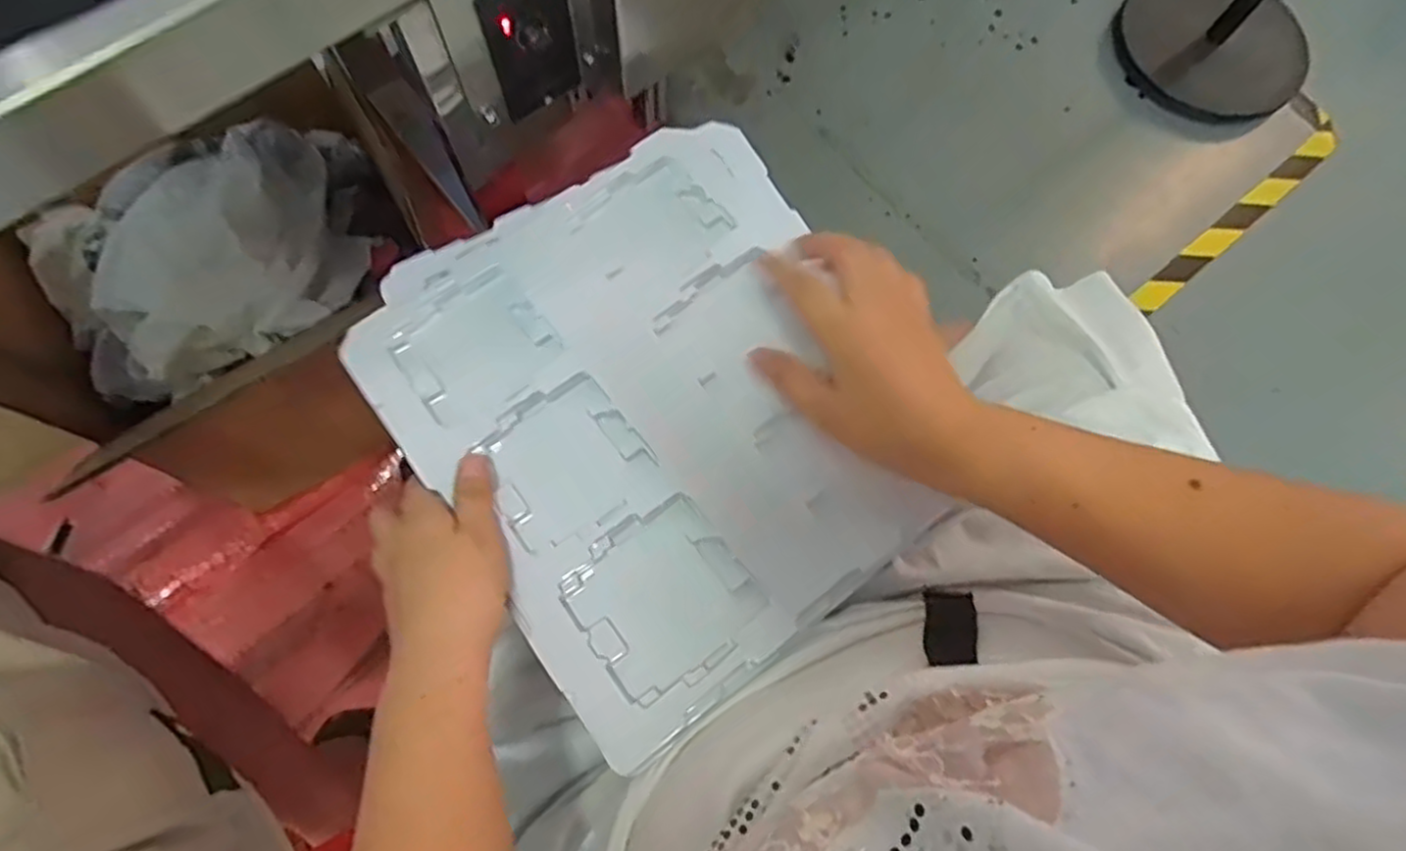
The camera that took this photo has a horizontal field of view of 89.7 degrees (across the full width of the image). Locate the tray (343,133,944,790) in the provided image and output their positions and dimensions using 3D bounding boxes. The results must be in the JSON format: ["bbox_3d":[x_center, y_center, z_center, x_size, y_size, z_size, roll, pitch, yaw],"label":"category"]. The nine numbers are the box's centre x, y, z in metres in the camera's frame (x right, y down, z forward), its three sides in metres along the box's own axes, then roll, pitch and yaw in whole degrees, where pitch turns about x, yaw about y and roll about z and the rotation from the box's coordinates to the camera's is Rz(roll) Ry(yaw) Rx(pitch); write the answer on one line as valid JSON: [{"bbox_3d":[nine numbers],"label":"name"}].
[{"bbox_3d":[-0.023,-0.028,0.433,0.290,0.016,0.327,-36,71,-10],"label":"tray"}]

